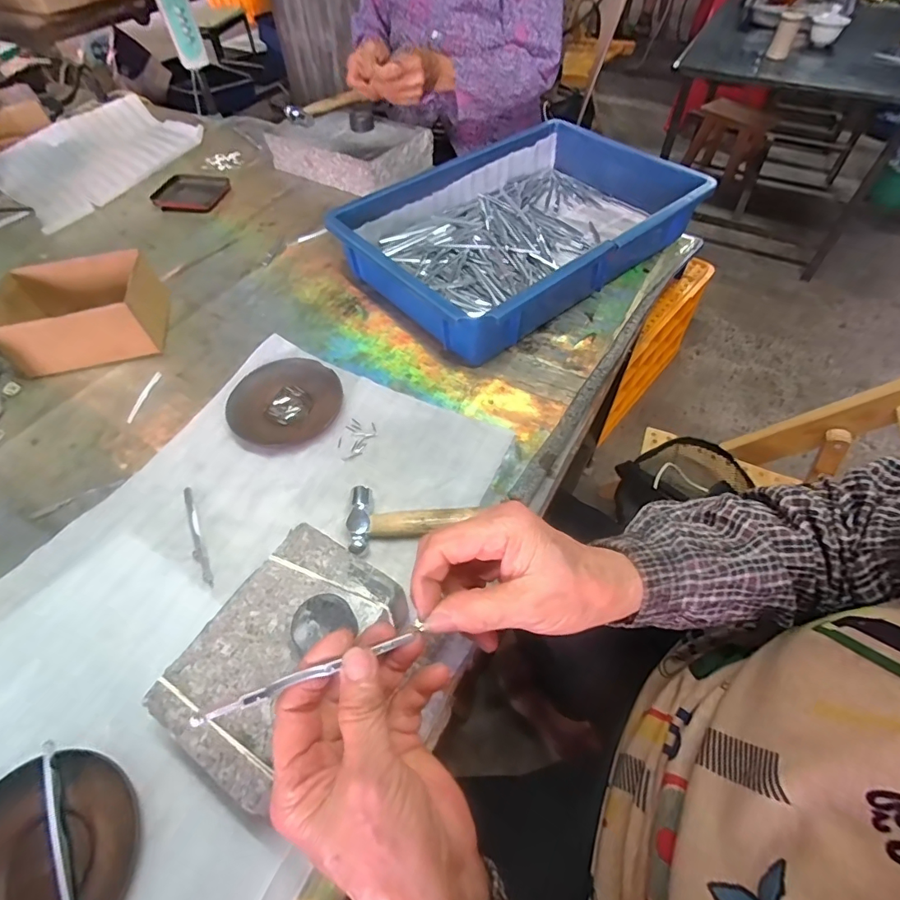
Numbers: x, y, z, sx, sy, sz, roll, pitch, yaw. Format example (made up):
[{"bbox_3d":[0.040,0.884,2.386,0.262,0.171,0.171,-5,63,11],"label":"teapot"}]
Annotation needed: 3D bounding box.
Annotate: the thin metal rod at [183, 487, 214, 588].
[{"bbox_3d":[-0.222,0.075,0.422,0.011,0.004,0.104,-23,57,-15],"label":"thin metal rod"}]

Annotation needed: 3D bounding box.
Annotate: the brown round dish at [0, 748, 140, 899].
[{"bbox_3d":[-0.242,0.244,0.283,0.098,0.016,0.112,-25,58,-17],"label":"brown round dish"}]

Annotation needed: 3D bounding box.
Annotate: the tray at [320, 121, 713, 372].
[{"bbox_3d":[0.097,-0.299,0.645,0.440,0.081,0.288,-35,61,-22],"label":"tray"}]

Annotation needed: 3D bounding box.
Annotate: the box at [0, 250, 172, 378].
[{"bbox_3d":[-0.422,-0.158,0.557,0.155,0.070,0.125,-14,55,-9],"label":"box"}]

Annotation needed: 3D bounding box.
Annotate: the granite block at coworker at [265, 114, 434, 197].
[{"bbox_3d":[-0.174,-0.512,0.820,0.249,0.062,0.148,25,58,18],"label":"granite block at coworker"}]

